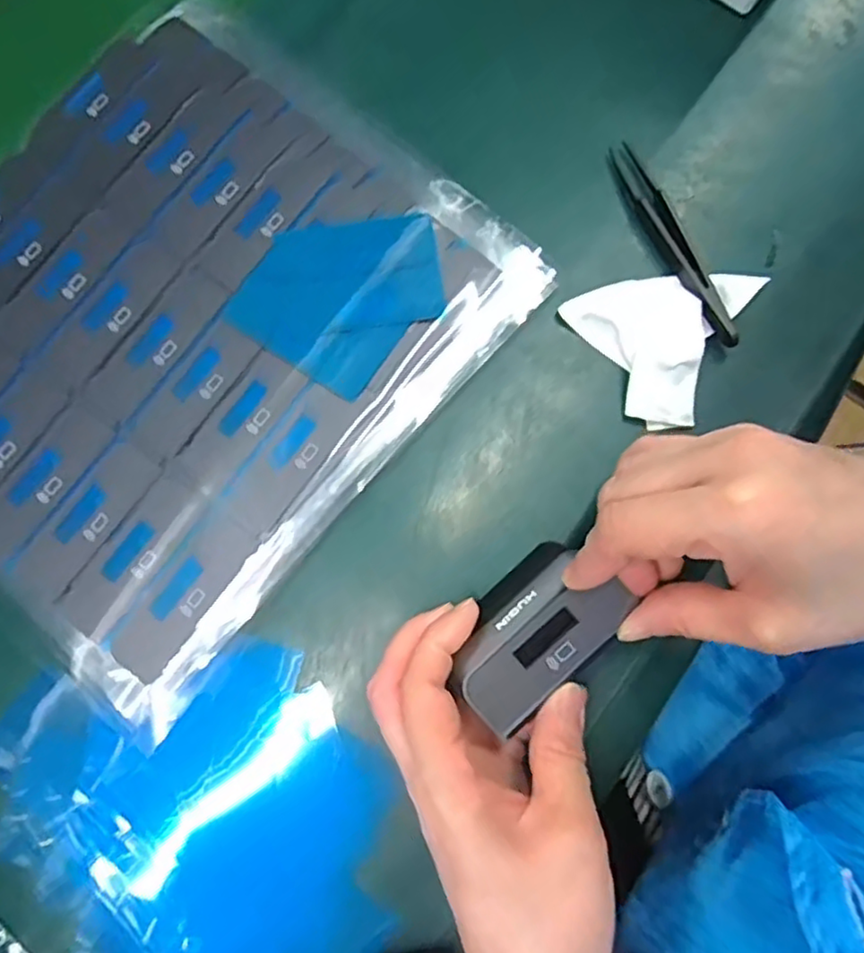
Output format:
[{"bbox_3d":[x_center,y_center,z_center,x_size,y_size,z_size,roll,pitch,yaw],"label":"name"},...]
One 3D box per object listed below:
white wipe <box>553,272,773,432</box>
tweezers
[{"bbox_3d":[0.108,-0.058,0.293,0.085,0.012,0.068,-8,82,4],"label":"white wipe"},{"bbox_3d":[0.114,-0.110,0.303,0.017,0.008,0.109,-27,79,-3],"label":"tweezers"}]

